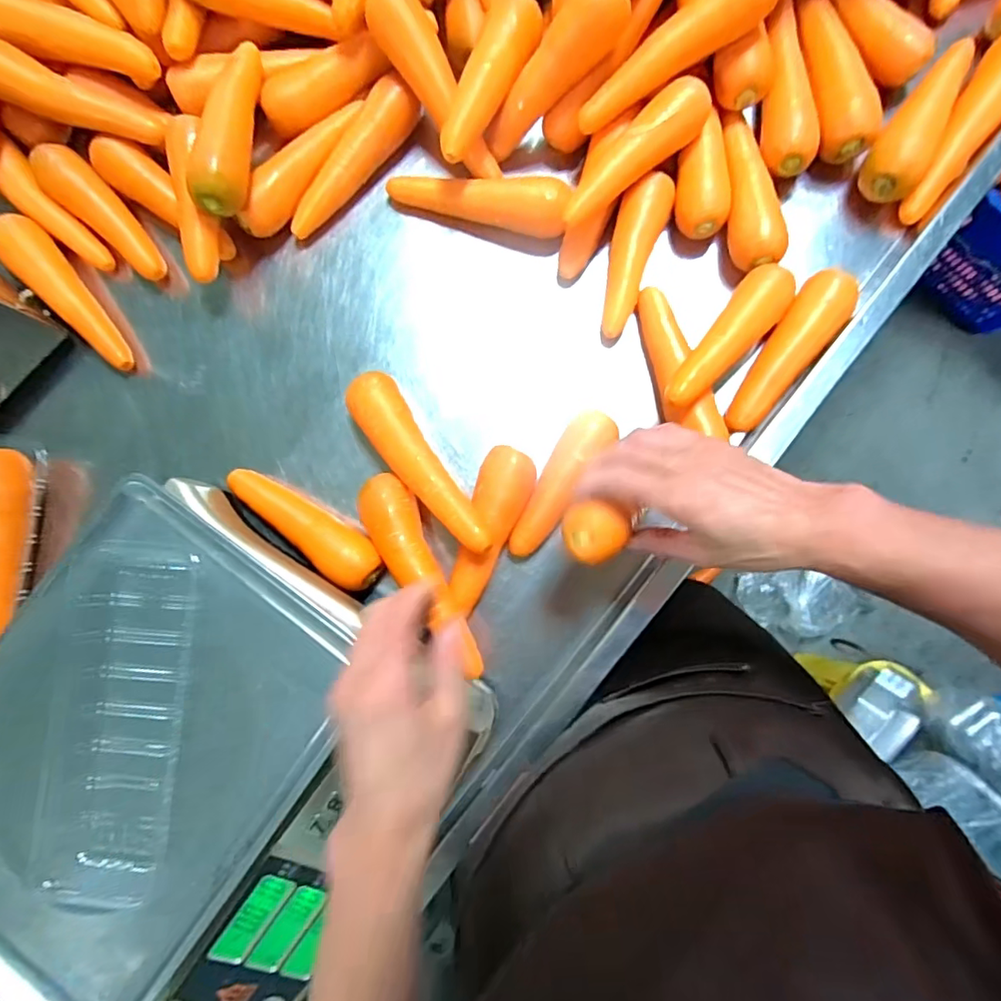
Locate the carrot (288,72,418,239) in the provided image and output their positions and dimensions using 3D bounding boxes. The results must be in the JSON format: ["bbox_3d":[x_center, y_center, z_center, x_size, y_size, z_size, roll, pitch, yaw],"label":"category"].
[{"bbox_3d":[-0.144,-0.323,0.523,0.042,0.031,0.164,41,89,6],"label":"carrot"}]

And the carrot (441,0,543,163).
[{"bbox_3d":[-0.013,-0.366,0.484,0.053,0.037,0.166,23,87,5],"label":"carrot"}]

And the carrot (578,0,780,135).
[{"bbox_3d":[0.141,-0.373,0.458,0.170,0.034,0.038,-31,84,16],"label":"carrot"}]

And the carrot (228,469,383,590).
[{"bbox_3d":[-0.166,0.022,0.494,0.144,0.053,0.044,37,89,5],"label":"carrot"}]

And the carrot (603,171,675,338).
[{"bbox_3d":[0.113,-0.215,0.492,0.041,0.035,0.141,21,87,5],"label":"carrot"}]

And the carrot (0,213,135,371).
[{"bbox_3d":[-0.406,-0.193,0.521,0.041,0.038,0.179,-42,84,0],"label":"carrot"}]

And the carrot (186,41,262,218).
[{"bbox_3d":[-0.239,-0.335,0.489,0.048,0.042,0.176,1,74,4],"label":"carrot"}]

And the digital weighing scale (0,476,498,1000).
[{"bbox_3d":[-0.229,0.211,0.434,0.321,0.131,0.340,35,88,5],"label":"digital weighing scale"}]

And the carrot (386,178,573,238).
[{"bbox_3d":[-0.023,-0.280,0.510,0.171,0.040,0.039,15,87,4],"label":"carrot"}]

